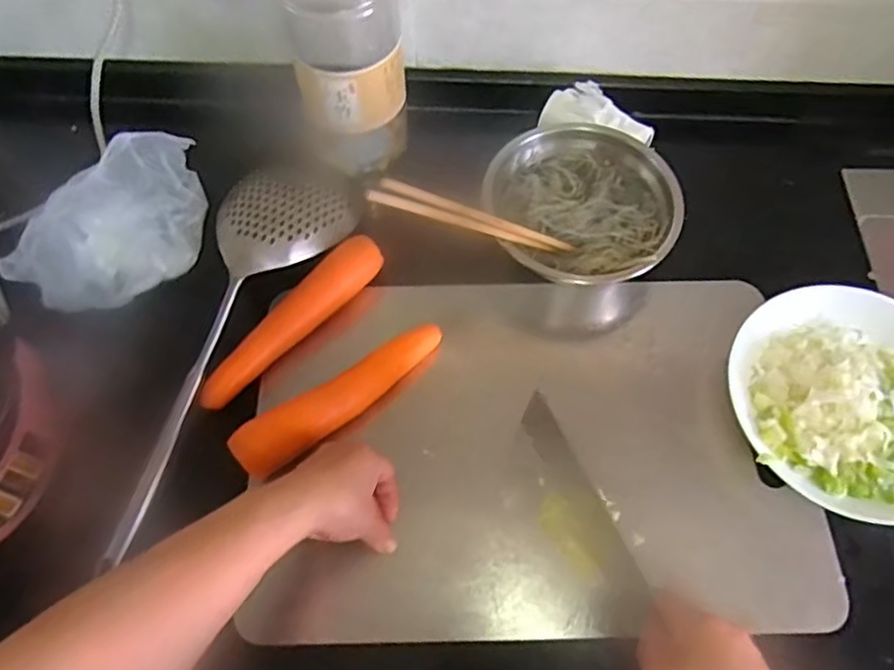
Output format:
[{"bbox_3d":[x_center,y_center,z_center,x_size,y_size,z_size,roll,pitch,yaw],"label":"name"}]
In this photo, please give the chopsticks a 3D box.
[{"bbox_3d":[0.024,-0.096,0.550,0.181,0.018,0.017,13,60,-23],"label":"chopsticks"}]

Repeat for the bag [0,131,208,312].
[{"bbox_3d":[-0.270,-0.094,0.566,0.103,0.072,0.178,31,66,13],"label":"bag"}]

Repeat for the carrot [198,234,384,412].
[{"bbox_3d":[-0.132,-0.012,0.565,0.036,0.036,0.193,40,69,17],"label":"carrot"}]

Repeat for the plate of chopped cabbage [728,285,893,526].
[{"bbox_3d":[0.324,0.049,0.533,0.181,0.049,0.187,1,63,-1],"label":"plate of chopped cabbage"}]

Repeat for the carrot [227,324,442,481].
[{"bbox_3d":[-0.080,0.049,0.530,0.185,0.043,0.039,-35,69,-18],"label":"carrot"}]

